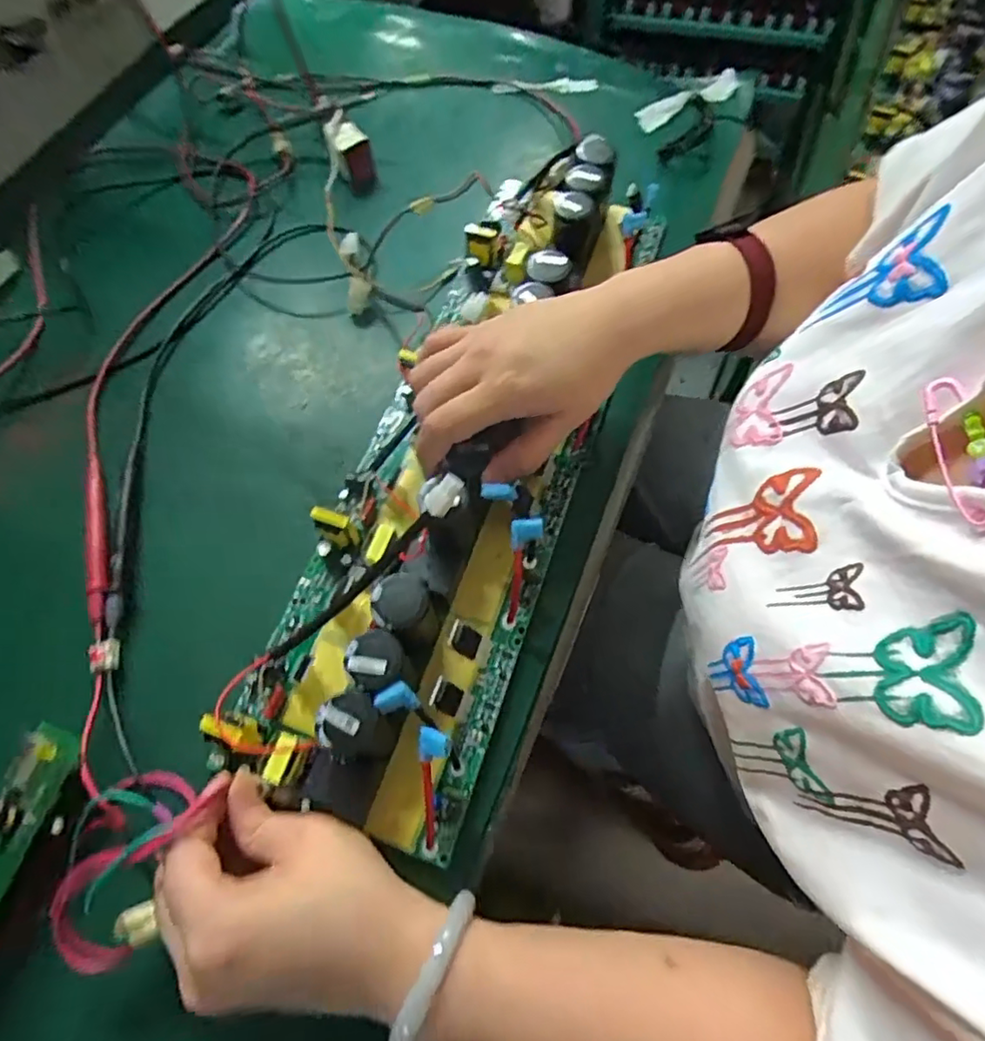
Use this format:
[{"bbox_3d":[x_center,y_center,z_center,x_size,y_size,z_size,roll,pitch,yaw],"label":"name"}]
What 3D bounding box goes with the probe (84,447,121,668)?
[{"bbox_3d":[-0.243,0.019,0.357,0.017,0.008,0.150,-18,66,-6],"label":"probe"}]

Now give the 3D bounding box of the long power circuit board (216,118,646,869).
[{"bbox_3d":[-0.020,-0.051,0.360,0.143,0.065,0.464,15,69,9],"label":"long power circuit board"}]

